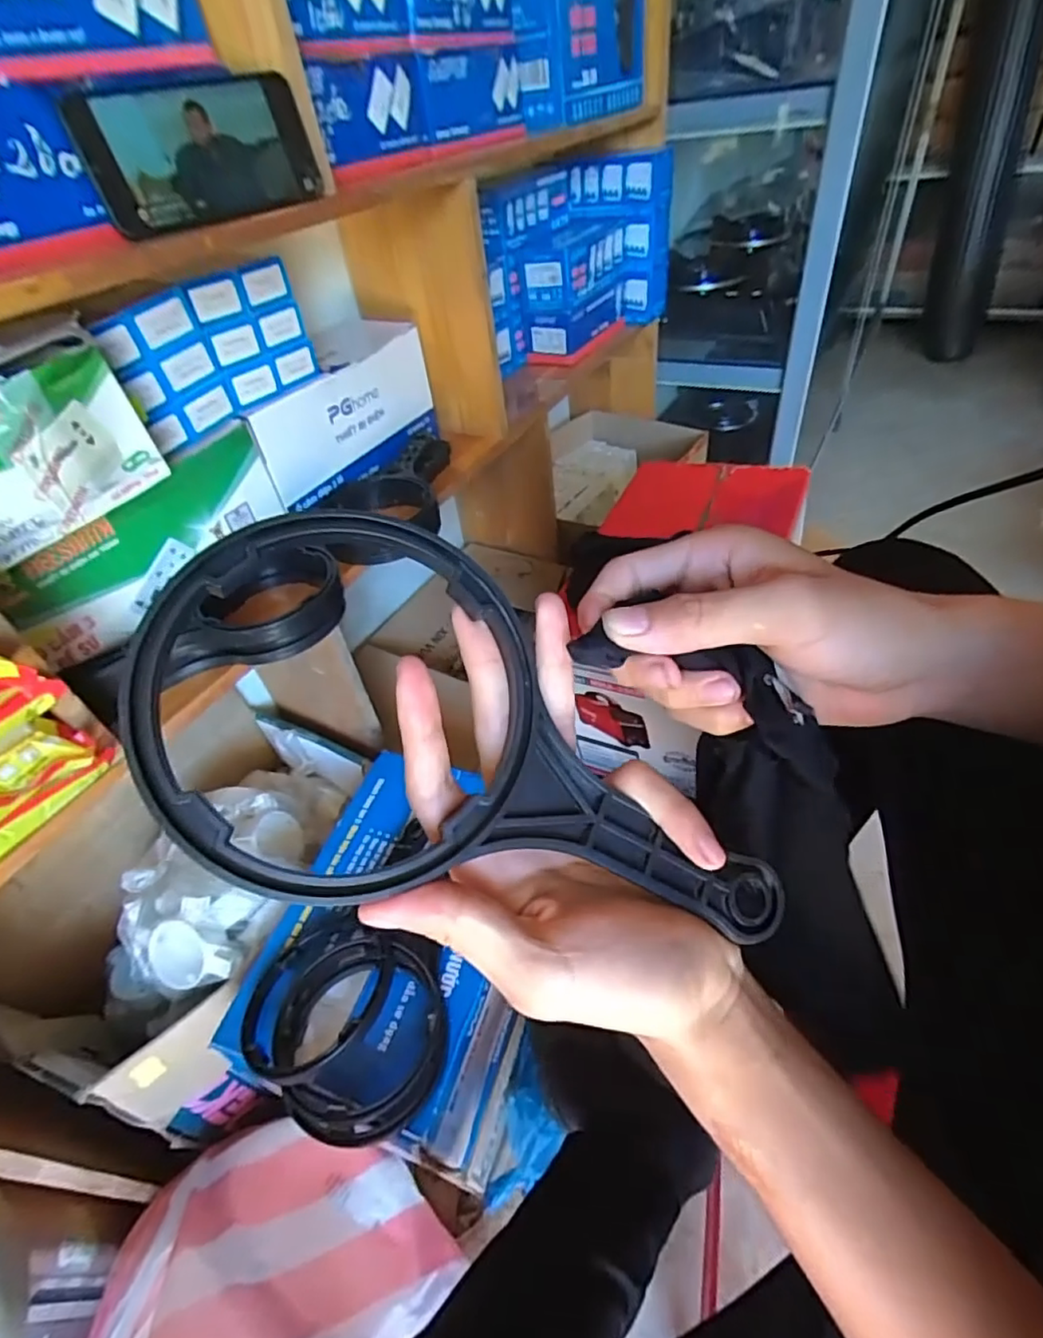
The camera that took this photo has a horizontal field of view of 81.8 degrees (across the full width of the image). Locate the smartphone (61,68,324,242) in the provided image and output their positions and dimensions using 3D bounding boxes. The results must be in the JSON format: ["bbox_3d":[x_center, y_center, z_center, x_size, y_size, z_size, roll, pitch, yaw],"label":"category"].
[{"bbox_3d":[-0.230,-0.380,0.441,0.164,0.085,0.014,-38,37,-26],"label":"smartphone"}]

